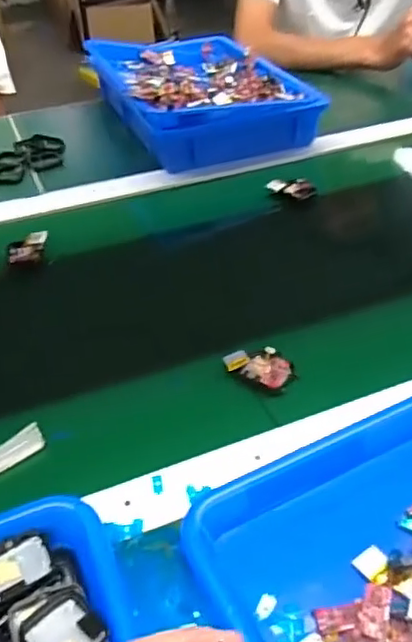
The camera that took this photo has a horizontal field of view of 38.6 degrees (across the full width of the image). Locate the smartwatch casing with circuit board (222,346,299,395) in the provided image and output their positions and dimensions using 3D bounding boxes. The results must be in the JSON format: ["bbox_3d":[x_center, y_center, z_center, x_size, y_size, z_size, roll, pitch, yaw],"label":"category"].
[{"bbox_3d":[0.045,0.039,0.498,0.058,0.015,0.034,18,45,20],"label":"smartwatch casing with circuit board"}]

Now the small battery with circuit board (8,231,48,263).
[{"bbox_3d":[-0.194,-0.081,0.639,0.037,0.011,0.045,2,42,3],"label":"small battery with circuit board"}]

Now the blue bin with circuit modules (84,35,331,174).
[{"bbox_3d":[-0.015,-0.343,0.868,0.250,0.082,0.323,-15,43,-15],"label":"blue bin with circuit modules"}]

